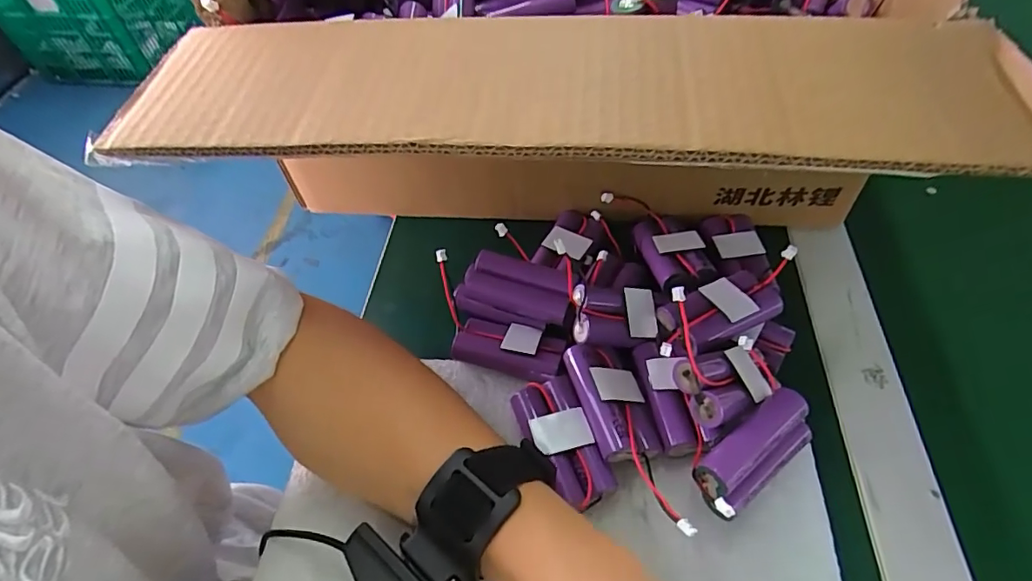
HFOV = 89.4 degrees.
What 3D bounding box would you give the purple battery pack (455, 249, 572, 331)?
[{"bbox_3d":[-0.001,-0.001,0.334,0.071,0.028,0.034,13,55,13],"label":"purple battery pack"}]

